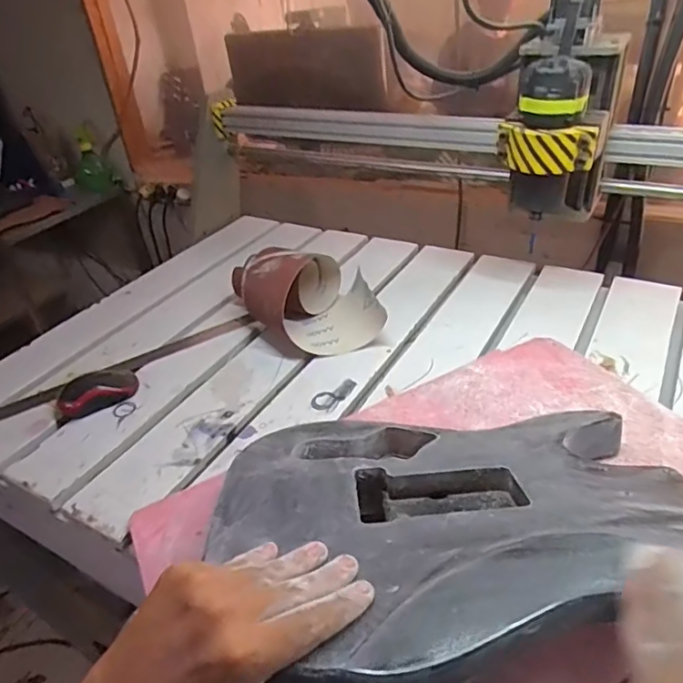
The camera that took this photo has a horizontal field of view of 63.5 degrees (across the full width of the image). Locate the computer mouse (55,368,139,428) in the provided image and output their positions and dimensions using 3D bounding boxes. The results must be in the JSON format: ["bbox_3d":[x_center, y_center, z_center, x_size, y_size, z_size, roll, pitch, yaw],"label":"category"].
[{"bbox_3d":[-0.306,0.063,0.686,0.102,0.029,0.050,-30,42,-31],"label":"computer mouse"}]

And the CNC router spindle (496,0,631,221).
[{"bbox_3d":[0.267,-0.282,0.688,0.112,0.261,0.130,18,41,29],"label":"CNC router spindle"}]

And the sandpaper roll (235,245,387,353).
[{"bbox_3d":[-0.050,-0.066,0.781,0.164,0.096,0.177,-15,36,-14],"label":"sandpaper roll"}]

